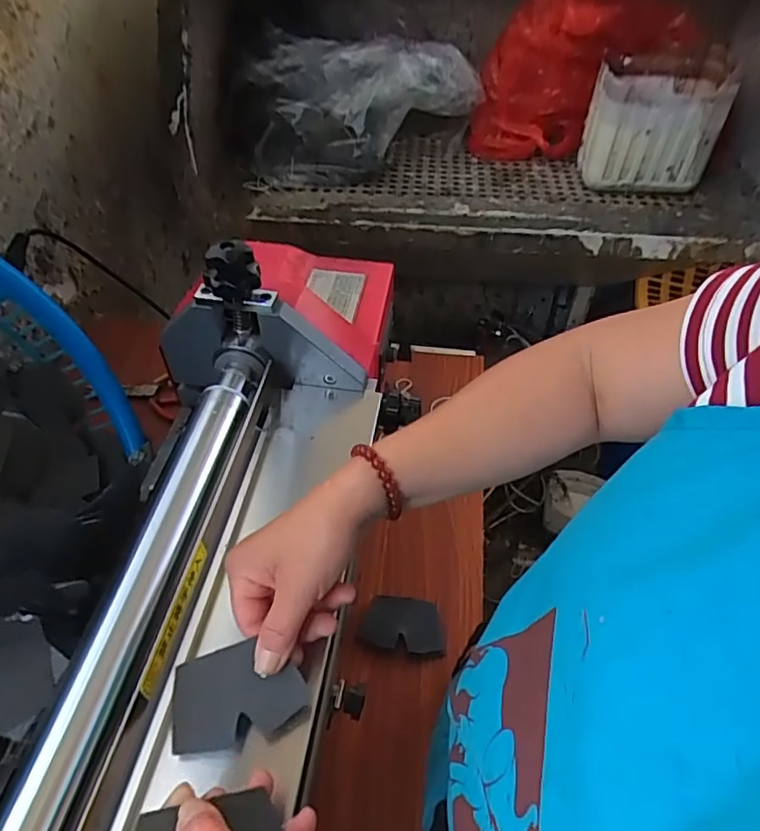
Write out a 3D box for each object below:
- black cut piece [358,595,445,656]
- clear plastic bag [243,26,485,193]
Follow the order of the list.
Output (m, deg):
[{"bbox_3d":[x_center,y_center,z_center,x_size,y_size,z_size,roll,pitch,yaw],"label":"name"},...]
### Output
[{"bbox_3d":[0.025,0.214,0.592,0.083,0.011,0.056,7,45,8],"label":"black cut piece"},{"bbox_3d":[-0.056,-0.580,1.084,0.431,0.204,0.210,-6,49,-5],"label":"clear plastic bag"}]

